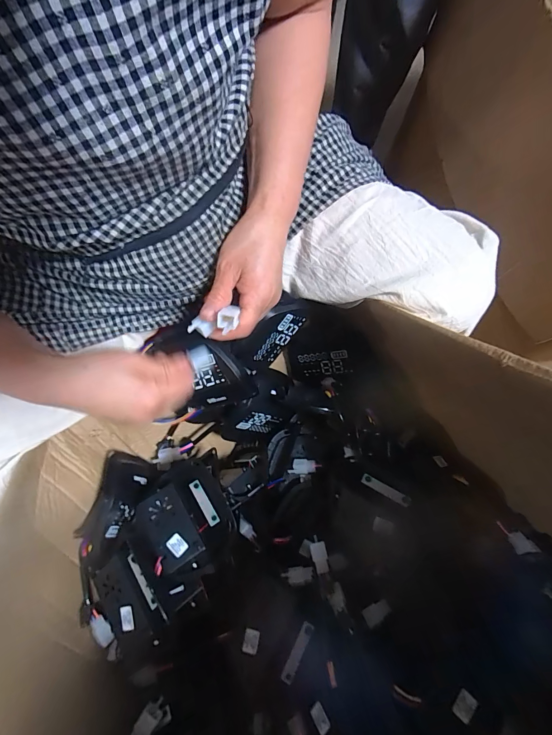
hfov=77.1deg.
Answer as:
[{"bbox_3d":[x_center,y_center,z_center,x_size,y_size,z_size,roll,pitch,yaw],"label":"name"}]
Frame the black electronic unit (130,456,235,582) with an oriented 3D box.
[{"bbox_3d":[-0.114,0.179,0.415,0.111,0.036,0.116,-28,53,-9],"label":"black electronic unit"}]

